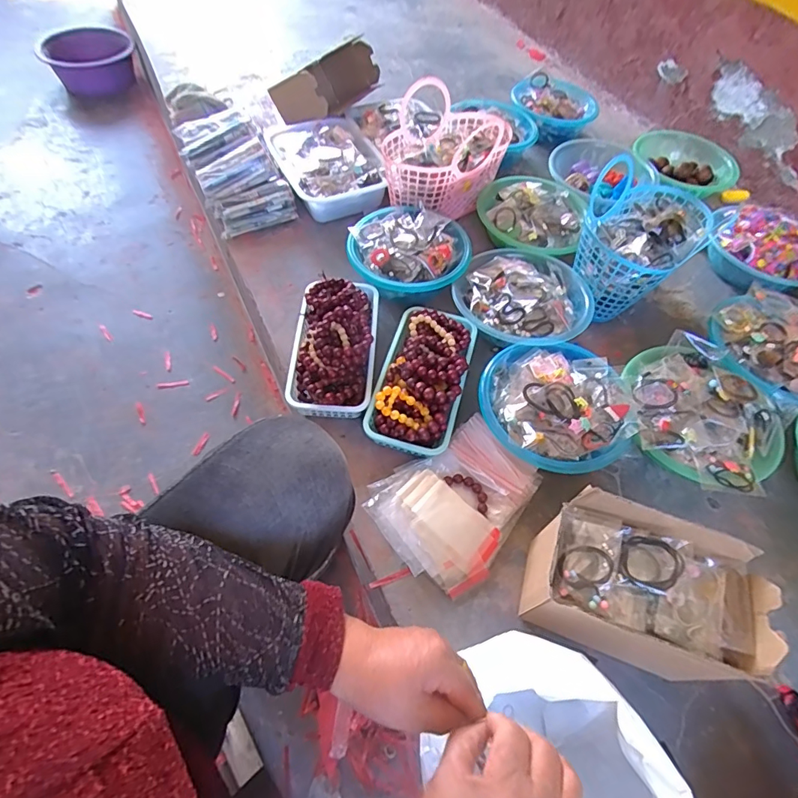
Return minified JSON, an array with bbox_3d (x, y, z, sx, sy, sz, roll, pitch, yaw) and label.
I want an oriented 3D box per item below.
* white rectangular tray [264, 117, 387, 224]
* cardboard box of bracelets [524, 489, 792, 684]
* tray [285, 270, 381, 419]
[{"bbox_3d":[-0.154,-0.494,1.007,0.198,0.082,0.275,-18,61,-16],"label":"white rectangular tray"},{"bbox_3d":[0.266,0.223,0.543,0.211,0.177,0.124,20,58,8],"label":"cardboard box of bracelets"},{"bbox_3d":[-0.103,-0.098,0.751,0.129,0.088,0.251,4,57,-3],"label":"tray"}]

